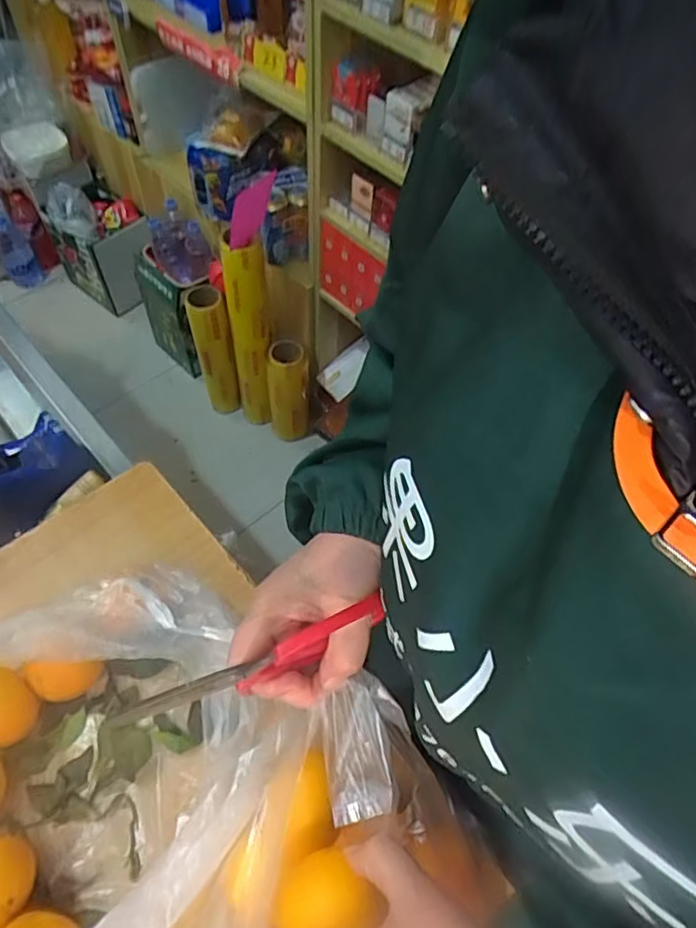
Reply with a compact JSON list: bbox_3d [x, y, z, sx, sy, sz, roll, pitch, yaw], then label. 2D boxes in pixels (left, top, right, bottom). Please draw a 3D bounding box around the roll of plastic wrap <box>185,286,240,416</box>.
[{"bbox_3d":[-0.354,-0.283,1.615,0.094,0.429,0.076,-10,58,-9],"label":"roll of plastic wrap"}]

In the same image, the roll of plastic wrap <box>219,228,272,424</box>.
[{"bbox_3d":[-0.239,-0.294,1.495,0.095,0.599,0.099,1,57,-2],"label":"roll of plastic wrap"}]

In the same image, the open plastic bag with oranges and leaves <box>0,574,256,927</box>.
[{"bbox_3d":[-0.176,0.207,0.415,0.224,0.131,0.224,-23,61,-17],"label":"open plastic bag with oranges and leaves"}]

